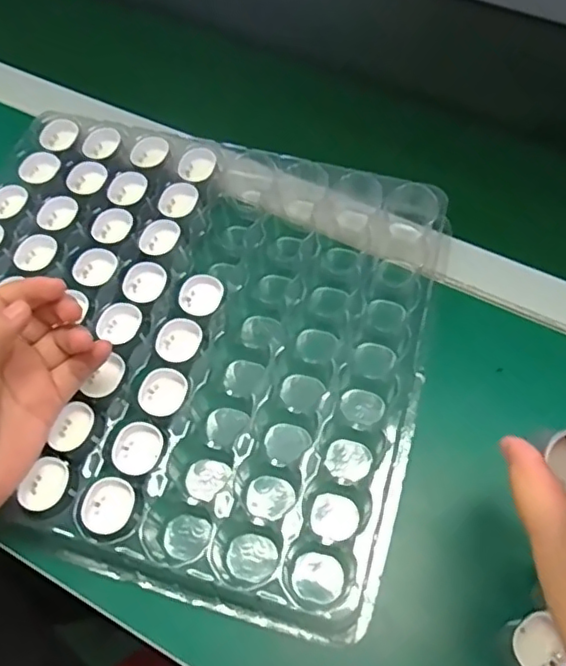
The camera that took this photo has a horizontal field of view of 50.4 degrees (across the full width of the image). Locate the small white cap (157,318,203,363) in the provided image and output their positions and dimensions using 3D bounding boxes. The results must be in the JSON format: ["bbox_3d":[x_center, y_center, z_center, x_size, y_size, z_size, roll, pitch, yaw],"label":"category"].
[{"bbox_3d":[-0.065,0.008,0.390,0.027,0.020,0.031,35,68,18],"label":"small white cap"}]

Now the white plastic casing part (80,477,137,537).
[{"bbox_3d":[-0.098,0.099,0.340,0.029,0.010,0.031,39,69,19],"label":"white plastic casing part"}]

